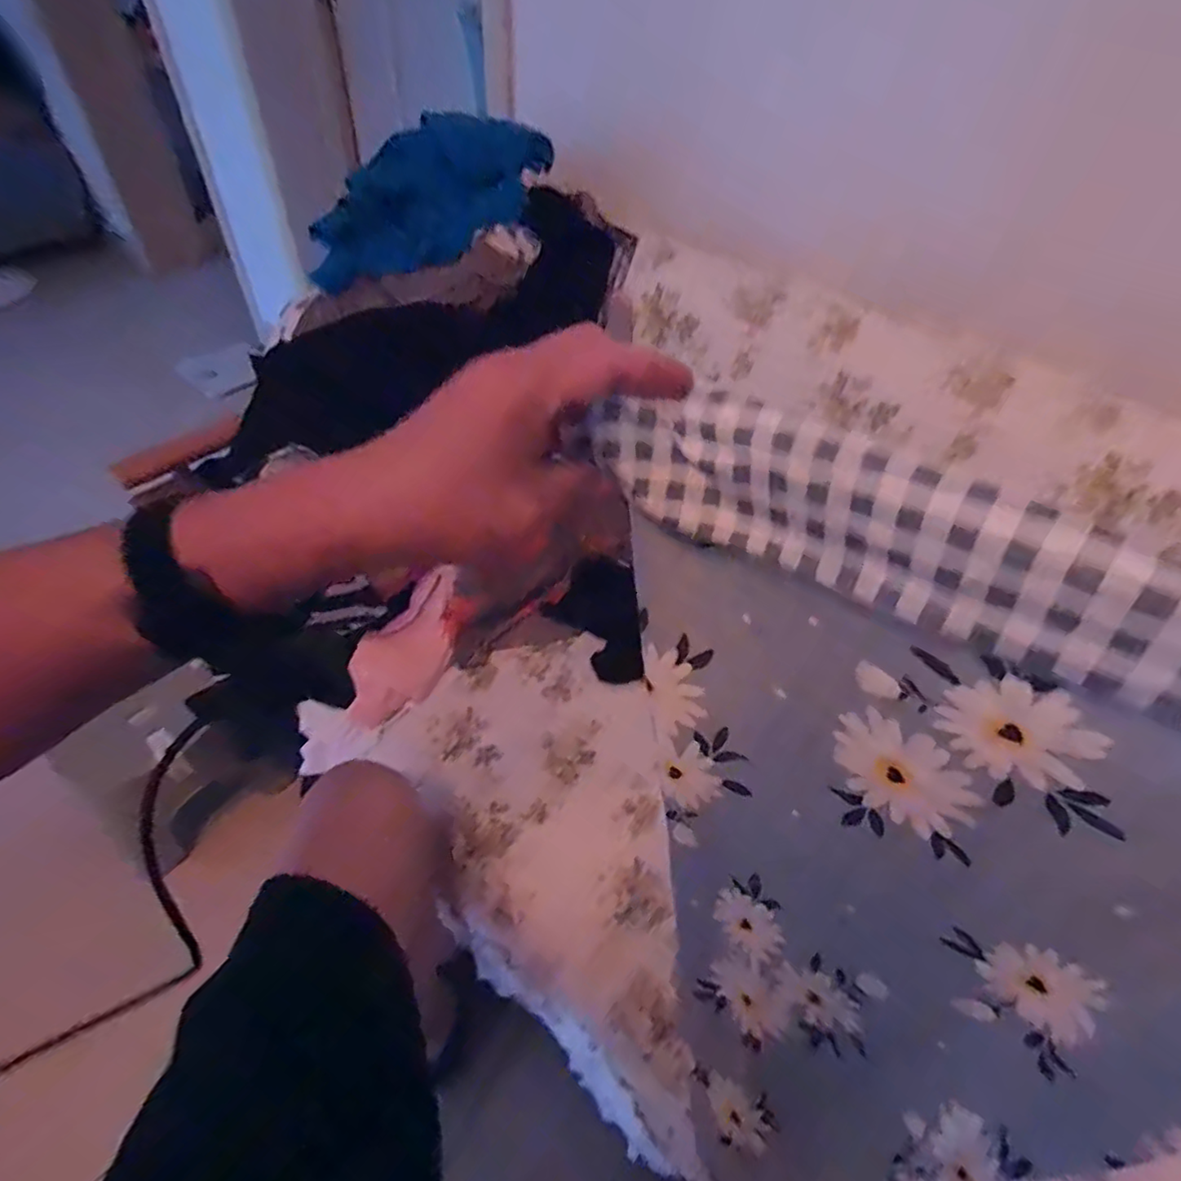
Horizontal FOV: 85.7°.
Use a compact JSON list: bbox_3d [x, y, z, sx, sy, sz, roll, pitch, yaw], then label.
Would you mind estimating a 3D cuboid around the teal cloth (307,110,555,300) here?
[{"bbox_3d":[-0.205,-0.527,0.852,0.377,0.142,0.069,-36,57,-11],"label":"teal cloth"}]

